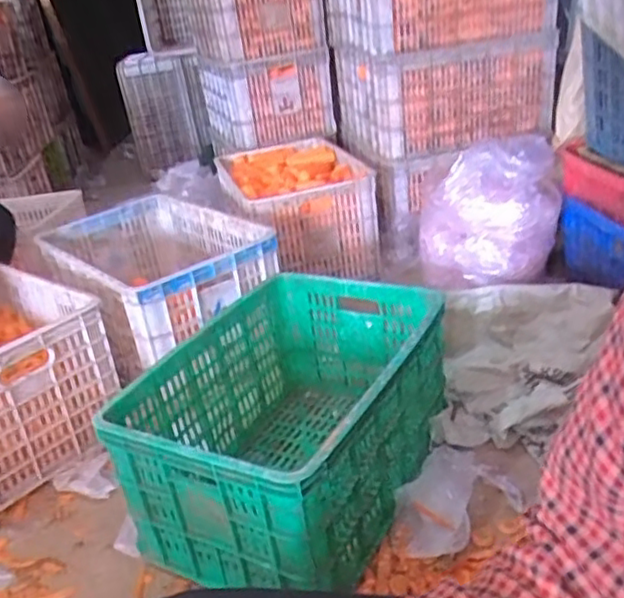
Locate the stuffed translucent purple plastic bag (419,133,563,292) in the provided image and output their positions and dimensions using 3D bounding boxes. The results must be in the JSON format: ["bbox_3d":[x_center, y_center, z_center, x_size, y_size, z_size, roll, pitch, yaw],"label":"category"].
[{"bbox_3d":[0.340,-0.160,1.283,0.260,0.252,0.164,-2,27,12],"label":"stuffed translucent purple plastic bag"}]

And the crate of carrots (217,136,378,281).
[{"bbox_3d":[-0.036,-0.251,1.812,0.361,0.252,0.509,-13,27,-11],"label":"crate of carrots"}]

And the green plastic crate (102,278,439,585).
[{"bbox_3d":[-0.020,0.189,1.054,0.348,0.255,0.497,8,30,29],"label":"green plastic crate"}]

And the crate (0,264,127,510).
[{"bbox_3d":[-0.646,0.138,1.304,0.516,0.266,0.346,18,37,42],"label":"crate"}]

